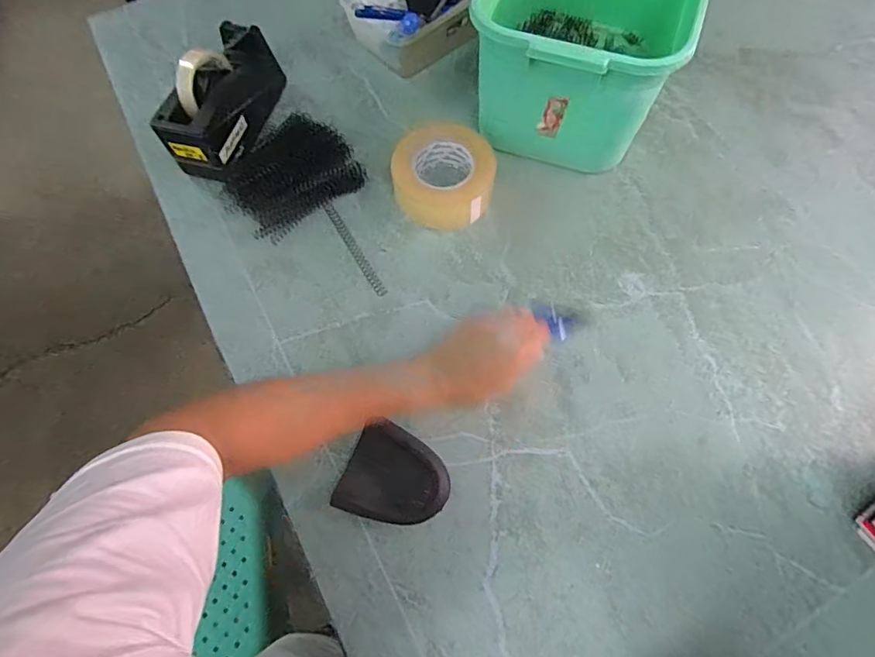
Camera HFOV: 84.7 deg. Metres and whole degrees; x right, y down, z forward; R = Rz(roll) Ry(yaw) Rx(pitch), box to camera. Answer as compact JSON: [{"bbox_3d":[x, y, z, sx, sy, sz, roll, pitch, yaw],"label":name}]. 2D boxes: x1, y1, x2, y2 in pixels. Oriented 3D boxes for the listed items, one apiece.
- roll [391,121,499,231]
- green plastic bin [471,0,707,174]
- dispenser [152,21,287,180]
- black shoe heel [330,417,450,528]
[{"bbox_3d":[0.007,-0.204,0.630,0.130,0.043,0.139,-1,68,1],"label":"roll"},{"bbox_3d":[0.195,-0.400,0.624,0.232,0.181,0.350,18,70,9],"label":"green plastic bin"},{"bbox_3d":[-0.287,-0.316,0.650,0.091,0.099,0.214,19,70,9],"label":"dispenser"},{"bbox_3d":[-0.041,0.154,0.494,0.104,0.040,0.090,18,70,9],"label":"black shoe heel"}]

